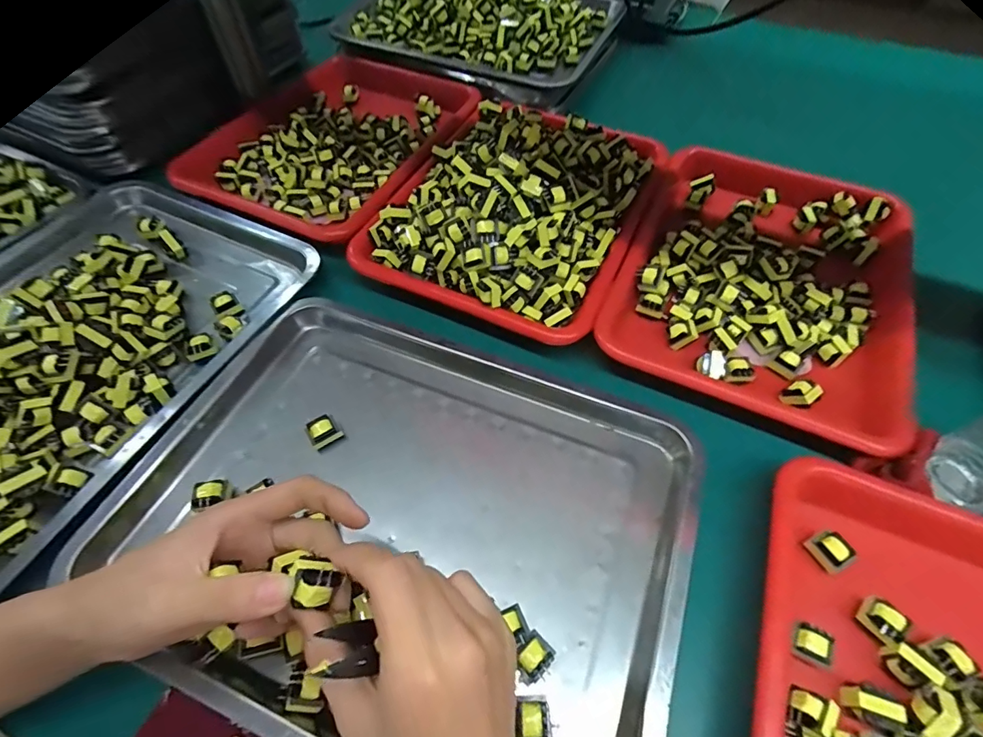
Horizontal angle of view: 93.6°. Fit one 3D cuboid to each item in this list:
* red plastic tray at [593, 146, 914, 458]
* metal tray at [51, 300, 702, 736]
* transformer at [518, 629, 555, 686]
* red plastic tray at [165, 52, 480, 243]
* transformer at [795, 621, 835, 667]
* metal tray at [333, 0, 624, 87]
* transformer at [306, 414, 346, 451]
[{"bbox_3d":[0.271,-0.093,0.457,0.260,0.037,0.334,23,60,14],"label":"red plastic tray"},{"bbox_3d":[-0.061,0.103,0.343,0.389,0.033,0.289,18,59,11],"label":"metal tray"},{"bbox_3d":[0.027,0.181,0.286,0.024,0.018,0.022,-38,65,-22],"label":"transformer"},{"bbox_3d":[-0.200,-0.303,0.606,0.283,0.048,0.356,19,59,11],"label":"red plastic tray"},{"bbox_3d":[0.202,0.175,0.293,0.021,0.018,0.018,27,61,16],"label":"transformer"},{"bbox_3d":[-0.029,-0.513,0.673,0.401,0.072,0.216,14,58,8],"label":"metal tray"},{"bbox_3d":[-0.136,0.053,0.378,0.023,0.024,0.019,-26,61,-16],"label":"transformer"}]

